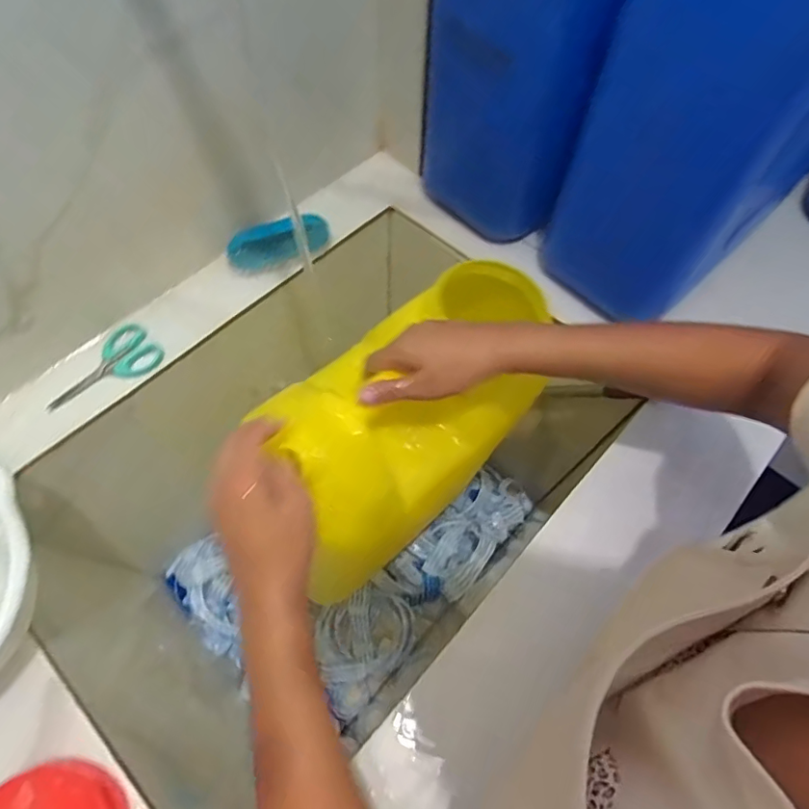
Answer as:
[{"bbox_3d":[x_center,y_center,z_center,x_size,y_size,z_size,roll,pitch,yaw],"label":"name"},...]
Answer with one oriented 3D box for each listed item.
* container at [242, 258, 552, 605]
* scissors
[{"bbox_3d":[0.010,-0.004,0.498,0.151,0.132,0.339,40,69,18],"label":"container"},{"bbox_3d":[-0.324,-0.033,0.585,0.054,0.010,0.122,45,76,-5],"label":"scissors"}]

